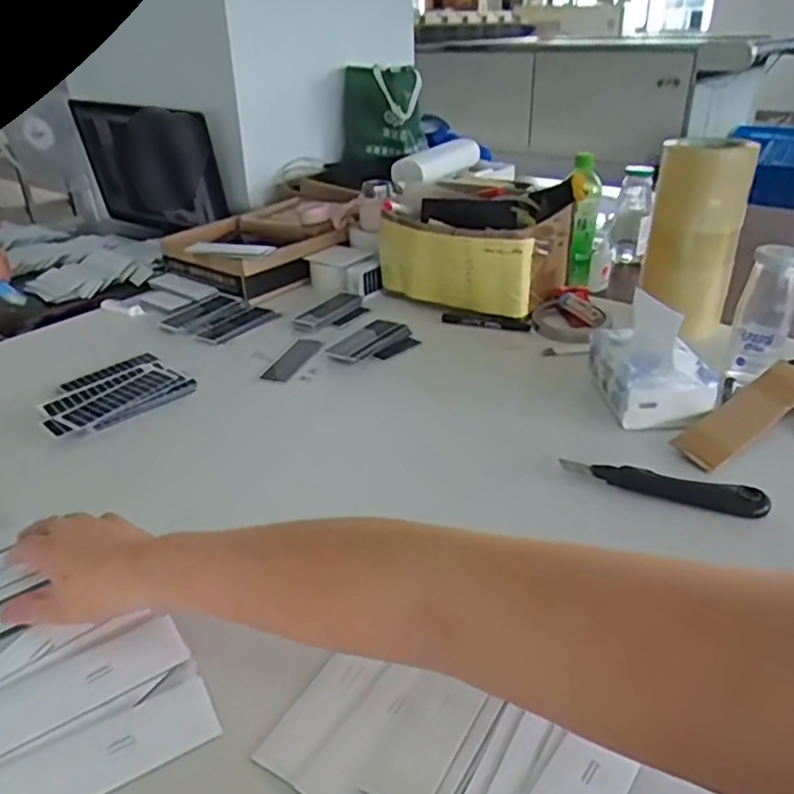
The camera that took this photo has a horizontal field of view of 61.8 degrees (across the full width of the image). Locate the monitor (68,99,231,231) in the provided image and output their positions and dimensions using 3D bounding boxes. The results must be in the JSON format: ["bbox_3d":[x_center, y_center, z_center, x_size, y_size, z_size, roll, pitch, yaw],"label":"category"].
[{"bbox_3d":[-0.552,-0.504,1.476,0.454,0.282,0.037,17,47,32],"label":"monitor"}]

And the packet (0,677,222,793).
[{"bbox_3d":[-0.183,0.224,0.414,0.136,0.011,0.048,-16,33,-25],"label":"packet"}]

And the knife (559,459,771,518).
[{"bbox_3d":[0.252,0.086,0.635,0.181,0.020,0.027,10,32,18],"label":"knife"}]

